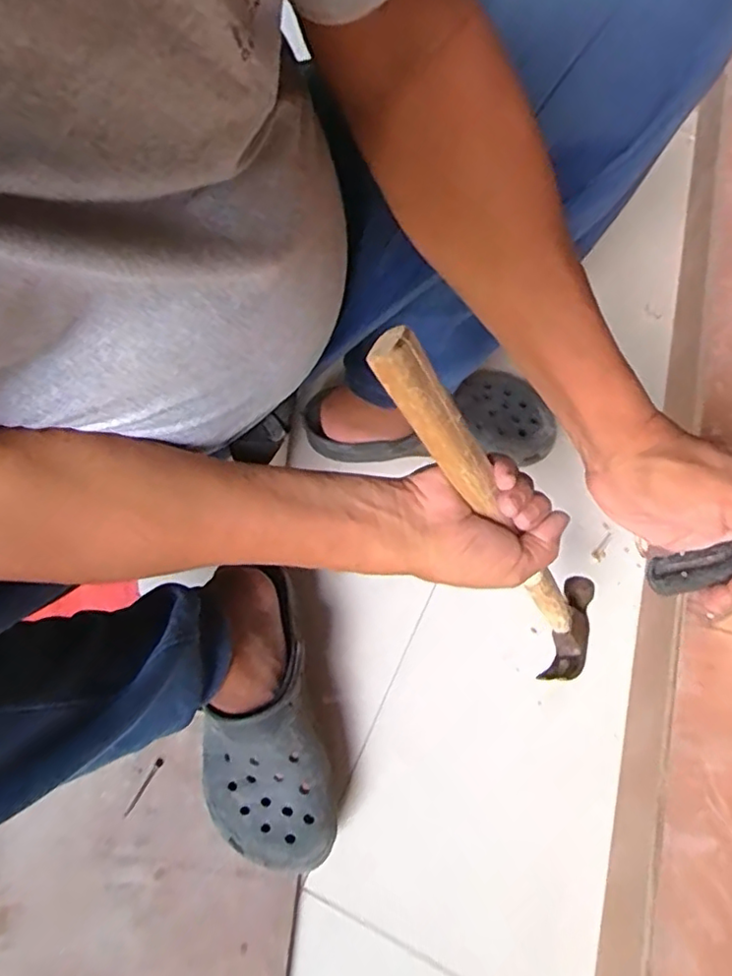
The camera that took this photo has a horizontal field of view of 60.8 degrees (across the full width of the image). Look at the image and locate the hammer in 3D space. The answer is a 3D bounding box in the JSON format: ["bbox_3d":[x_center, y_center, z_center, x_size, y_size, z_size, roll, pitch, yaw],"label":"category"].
[{"bbox_3d":[0.091,0.019,0.419,0.035,0.297,0.084,12,57,52],"label":"hammer"}]

